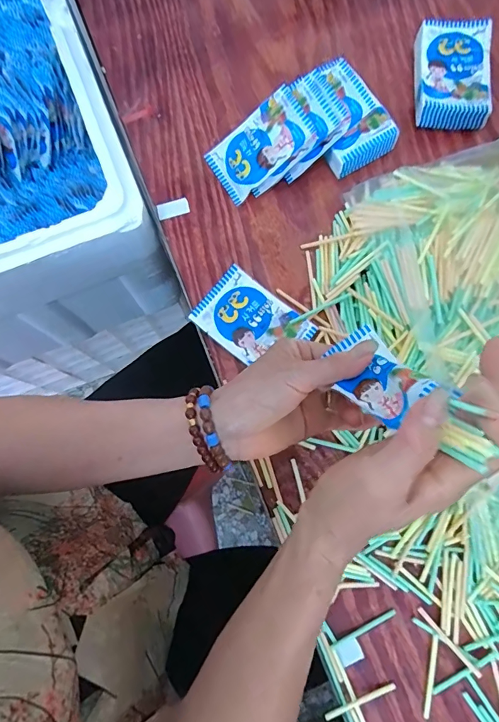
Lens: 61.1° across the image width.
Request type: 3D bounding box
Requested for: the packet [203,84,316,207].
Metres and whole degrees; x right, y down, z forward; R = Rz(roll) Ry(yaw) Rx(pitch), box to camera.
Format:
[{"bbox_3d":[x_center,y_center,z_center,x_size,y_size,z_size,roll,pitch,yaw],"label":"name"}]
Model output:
[{"bbox_3d":[0.009,-0.214,0.422,0.102,0.009,0.062,-34,80,22],"label":"packet"}]

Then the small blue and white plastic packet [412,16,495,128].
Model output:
[{"bbox_3d":[0.210,-0.300,0.443,0.074,0.030,0.107,3,79,2],"label":"small blue and white plastic packet"}]

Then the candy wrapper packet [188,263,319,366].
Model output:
[{"bbox_3d":[0.003,-0.037,0.405,0.099,0.010,0.070,38,82,8],"label":"candy wrapper packet"}]

